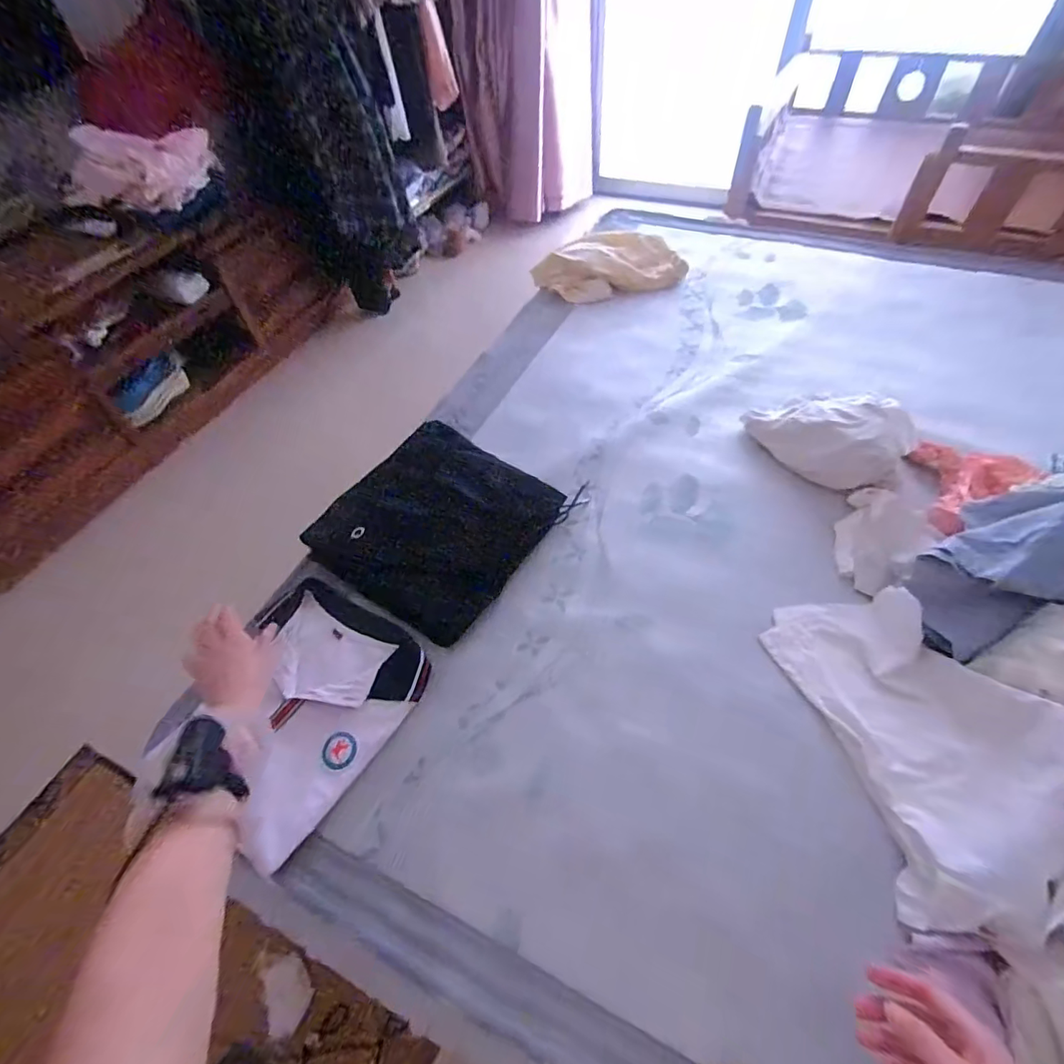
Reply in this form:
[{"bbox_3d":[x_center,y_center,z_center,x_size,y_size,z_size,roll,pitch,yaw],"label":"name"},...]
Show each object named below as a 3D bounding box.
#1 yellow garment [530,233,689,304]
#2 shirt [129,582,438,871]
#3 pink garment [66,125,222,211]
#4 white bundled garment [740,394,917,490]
[{"bbox_3d":[0.187,-0.678,1.259,0.348,0.088,0.195,-9,55,-4],"label":"yellow garment"},{"bbox_3d":[-0.292,0.213,0.635,0.251,0.037,0.294,25,53,11],"label":"shirt"},{"bbox_3d":[-0.951,-0.894,1.236,0.348,0.165,0.105,-36,61,-21],"label":"pink garment"},{"bbox_3d":[0.499,-0.174,0.850,0.235,0.119,0.141,23,59,18],"label":"white bundled garment"}]

